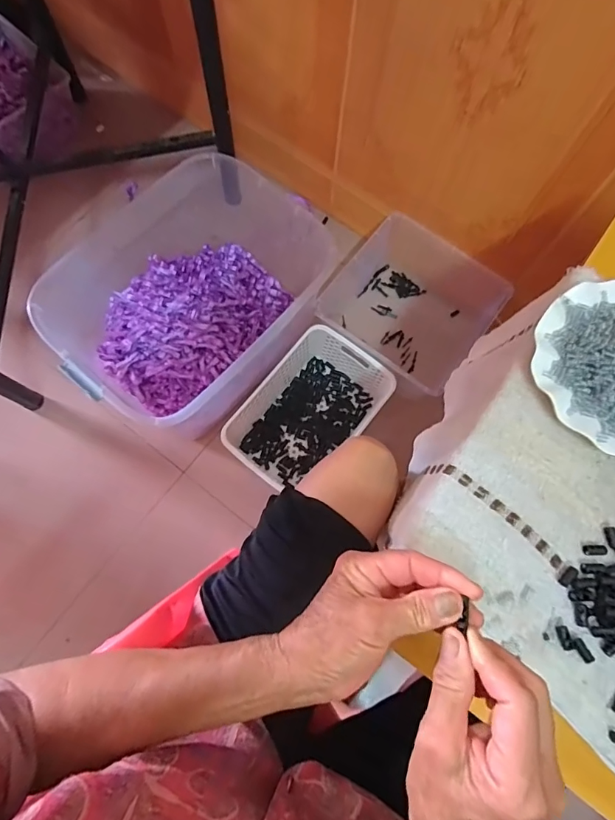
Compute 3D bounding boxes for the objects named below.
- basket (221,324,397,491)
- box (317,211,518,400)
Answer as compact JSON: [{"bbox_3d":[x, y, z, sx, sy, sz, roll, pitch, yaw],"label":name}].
[{"bbox_3d":[0.005,0.008,0.895,0.208,0.108,0.312,37,76,8],"label":"basket"},{"bbox_3d":[0.216,-0.230,0.954,0.333,0.130,0.305,31,75,6],"label":"box"}]

